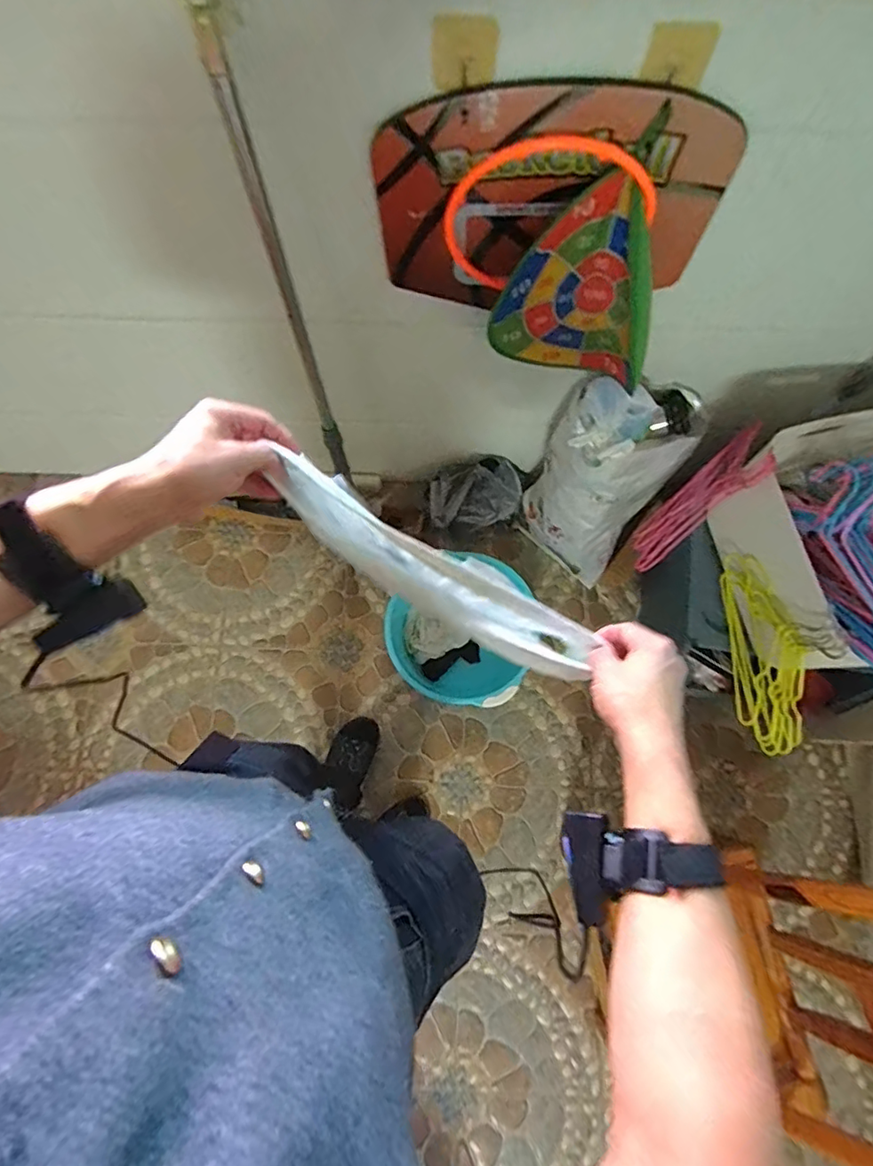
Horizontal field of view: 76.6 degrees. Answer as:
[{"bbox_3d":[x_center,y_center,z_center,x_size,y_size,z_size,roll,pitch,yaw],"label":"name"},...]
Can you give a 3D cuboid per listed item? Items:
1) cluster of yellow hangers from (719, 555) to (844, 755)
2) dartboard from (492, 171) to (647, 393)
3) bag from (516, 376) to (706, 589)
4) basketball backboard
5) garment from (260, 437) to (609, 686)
[{"bbox_3d":[0.535,0.102,0.860,0.080,0.204,0.319,3,76,2],"label":"cluster of yellow hangers"},{"bbox_3d":[0.192,-0.370,0.762,0.218,0.307,0.095,14,77,4],"label":"dartboard"},{"bbox_3d":[0.324,-0.189,1.139,0.242,0.434,0.223,26,78,7],"label":"bag"},{"bbox_3d":[0.134,-0.444,0.677,0.410,0.288,0.054,0,78,4],"label":"basketball backboard"},{"bbox_3d":[-0.007,-0.007,0.494,0.301,0.085,0.048,32,80,-6],"label":"garment"}]

